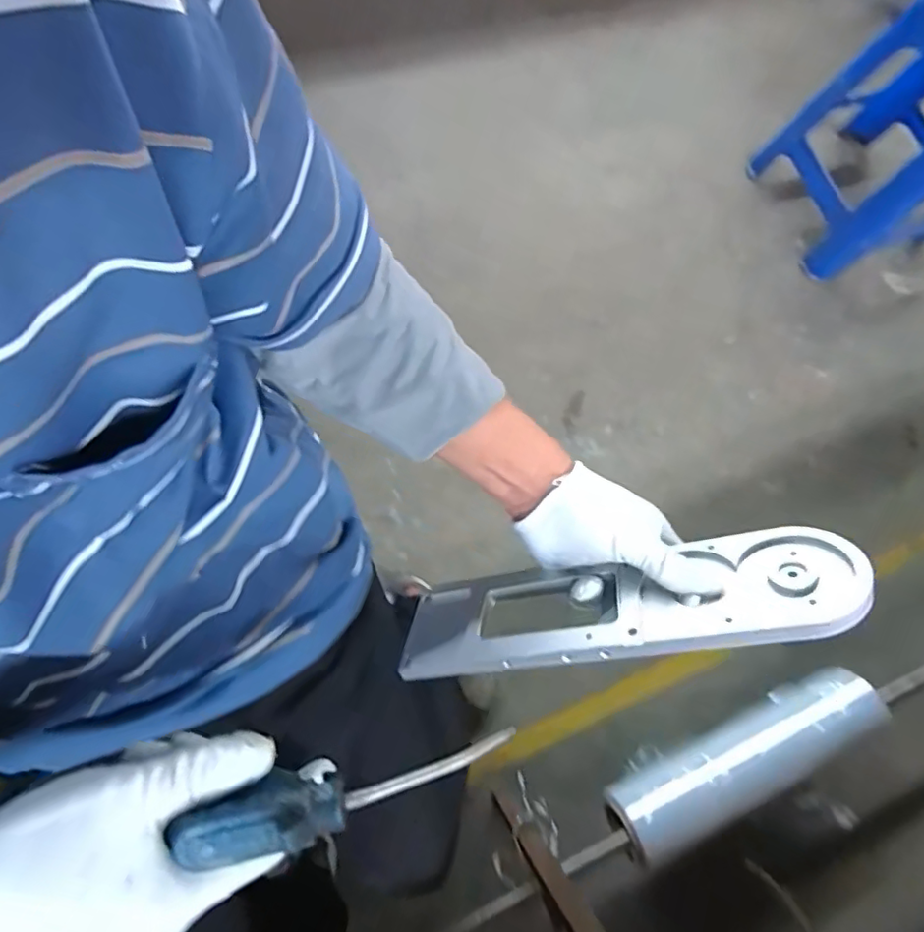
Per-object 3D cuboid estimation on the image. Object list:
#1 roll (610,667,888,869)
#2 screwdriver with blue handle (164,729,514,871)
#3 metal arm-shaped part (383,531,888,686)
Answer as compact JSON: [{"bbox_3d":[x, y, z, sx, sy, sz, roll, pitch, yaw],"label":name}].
[{"bbox_3d":[0.435,0.451,0.880,0.452,0.099,0.103,-25,81,-13],"label":"roll"},{"bbox_3d":[-0.046,0.145,0.253,0.148,0.029,0.027,-5,79,-20],"label":"screwdriver with blue handle"},{"bbox_3d":[0.098,0.096,0.388,0.302,0.013,0.078,-14,35,21],"label":"metal arm-shaped part"}]

